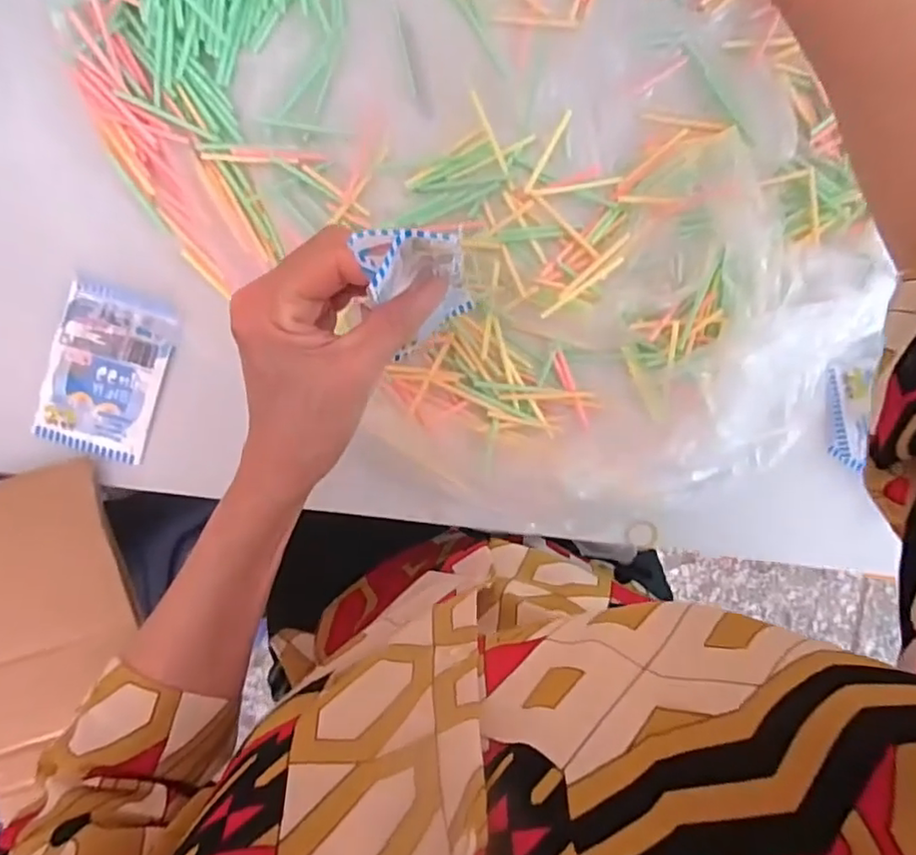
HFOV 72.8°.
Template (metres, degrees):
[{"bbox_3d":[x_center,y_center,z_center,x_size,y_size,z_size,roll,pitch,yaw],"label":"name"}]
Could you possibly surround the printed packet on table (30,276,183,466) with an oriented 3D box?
[{"bbox_3d":[-0.219,-0.034,0.386,0.067,0.006,0.101,17,92,-6],"label":"printed packet on table"}]

